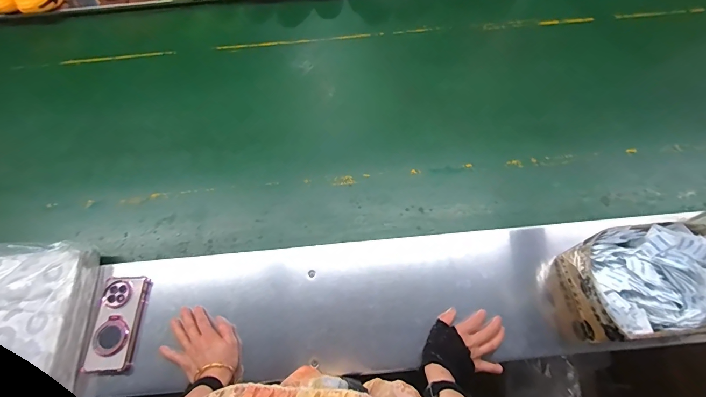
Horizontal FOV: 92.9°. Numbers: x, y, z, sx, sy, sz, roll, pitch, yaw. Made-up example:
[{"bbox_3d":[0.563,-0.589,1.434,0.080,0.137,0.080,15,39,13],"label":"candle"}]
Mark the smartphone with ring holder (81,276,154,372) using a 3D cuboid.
[{"bbox_3d":[-0.431,0.228,0.618,0.080,0.012,0.164,2,64,-6],"label":"smartphone with ring holder"}]

